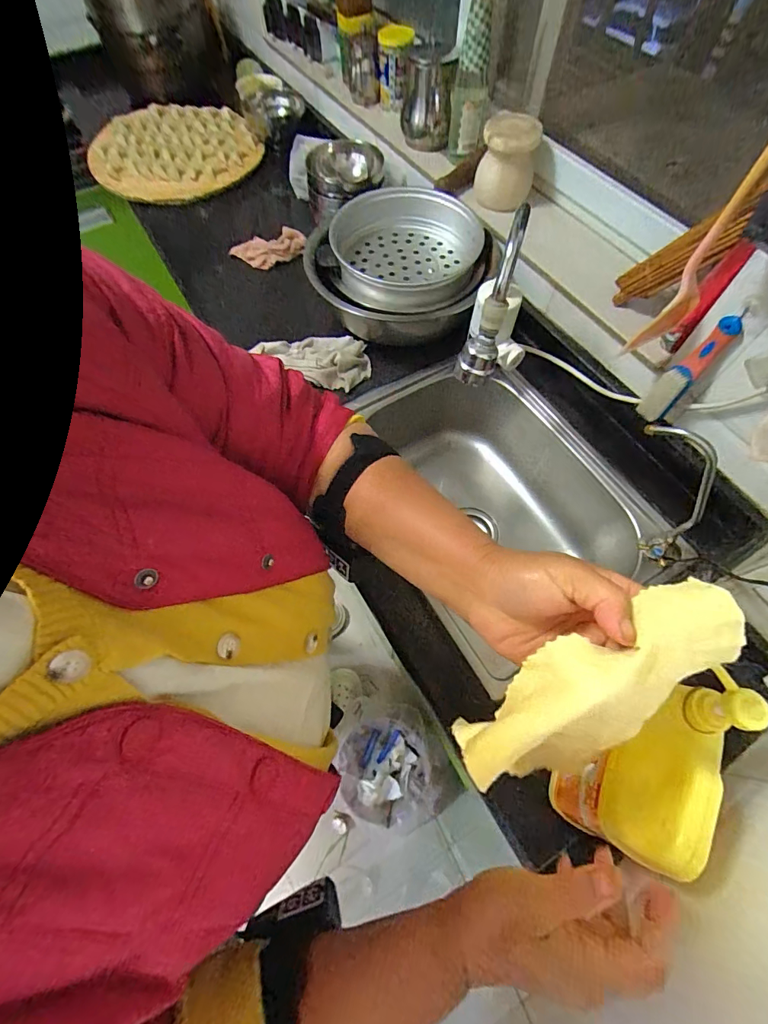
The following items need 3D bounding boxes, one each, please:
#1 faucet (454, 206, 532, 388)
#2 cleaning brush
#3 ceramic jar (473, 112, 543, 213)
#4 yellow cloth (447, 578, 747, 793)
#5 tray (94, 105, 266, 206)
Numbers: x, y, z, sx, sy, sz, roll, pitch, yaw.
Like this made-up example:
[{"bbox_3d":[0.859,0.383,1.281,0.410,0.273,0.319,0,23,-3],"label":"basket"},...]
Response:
[{"bbox_3d":[0.163,-0.258,0.599,0.050,0.255,0.177,30,68,14],"label":"faucet"},{"bbox_3d":[0.412,-0.190,0.584,0.029,0.156,0.039,-22,63,-37],"label":"cleaning brush"},{"bbox_3d":[0.220,-0.627,0.766,0.100,0.116,0.106,12,65,6],"label":"ceramic jar"},{"bbox_3d":[0.130,0.117,0.268,0.174,0.099,0.072,-26,67,-11],"label":"yellow cloth"},{"bbox_3d":[-0.521,-0.887,1.053,0.349,0.053,0.369,35,70,16],"label":"tray"}]

